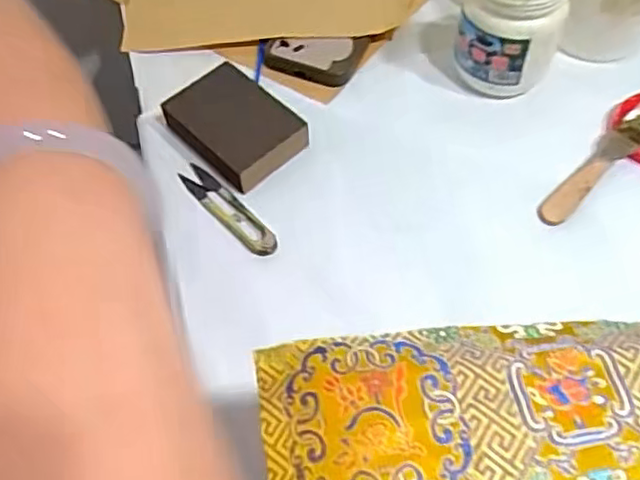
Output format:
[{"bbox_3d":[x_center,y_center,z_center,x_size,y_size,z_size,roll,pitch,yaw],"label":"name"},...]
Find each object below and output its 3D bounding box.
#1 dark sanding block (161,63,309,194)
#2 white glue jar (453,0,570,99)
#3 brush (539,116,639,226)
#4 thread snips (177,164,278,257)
[{"bbox_3d":[-0.067,-0.090,0.503,0.071,0.027,0.098,-39,63,-21],"label":"dark sanding block"},{"bbox_3d":[0.150,-0.165,0.504,0.071,0.096,0.070,-1,57,2],"label":"white glue jar"},{"bbox_3d":[0.203,-0.053,0.477,0.117,0.019,0.024,-38,63,-20],"label":"brush"},{"bbox_3d":[-0.068,-0.023,0.476,0.021,0.014,0.100,-38,63,-20],"label":"thread snips"}]

